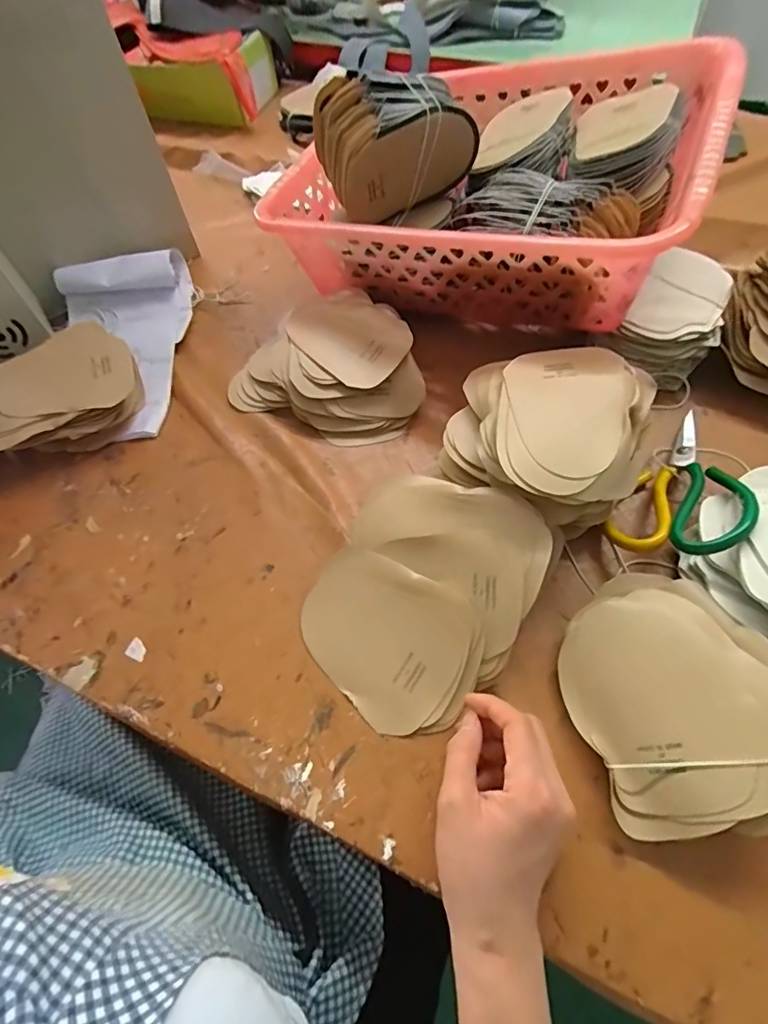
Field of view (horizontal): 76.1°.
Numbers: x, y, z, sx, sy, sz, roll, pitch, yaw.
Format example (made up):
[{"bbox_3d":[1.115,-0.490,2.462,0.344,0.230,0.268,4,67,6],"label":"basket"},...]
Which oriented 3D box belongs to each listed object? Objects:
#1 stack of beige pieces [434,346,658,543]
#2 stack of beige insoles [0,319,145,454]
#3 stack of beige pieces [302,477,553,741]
[{"bbox_3d":[0.132,-0.071,0.418,0.167,0.082,0.144,39,70,21],"label":"stack of beige pieces"},{"bbox_3d":[-0.341,-0.129,0.514,0.162,0.062,0.139,-25,63,-11],"label":"stack of beige insoles"},{"bbox_3d":[0.028,0.065,0.387,0.155,0.019,0.193,26,87,19],"label":"stack of beige pieces"}]

